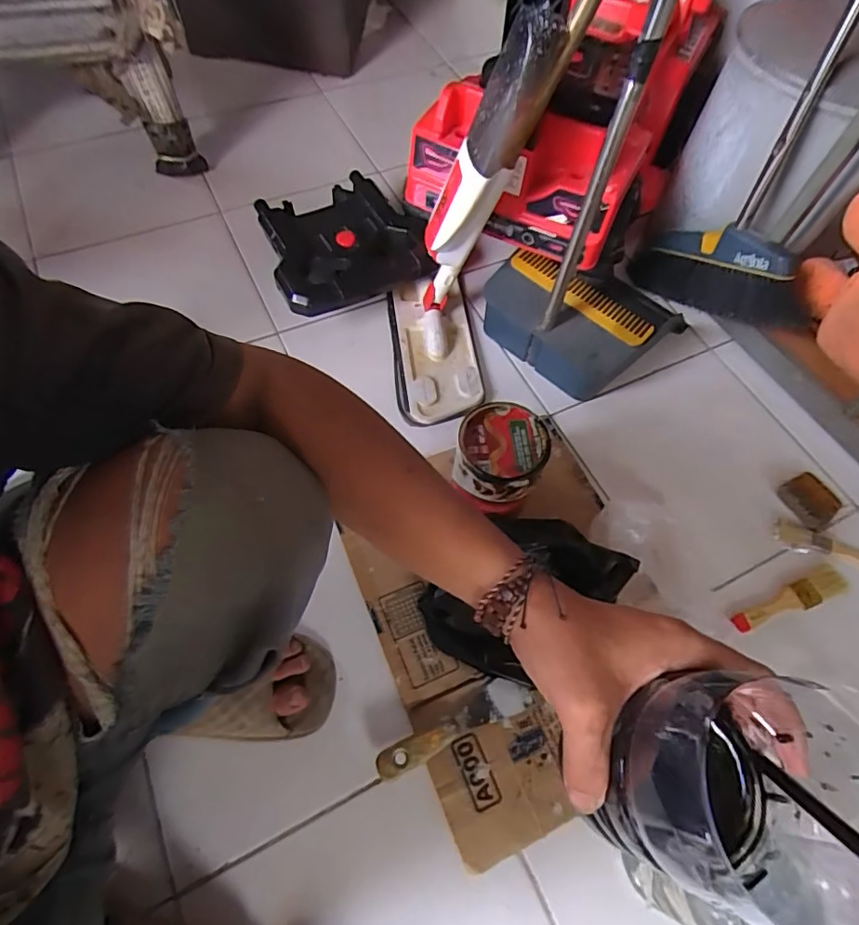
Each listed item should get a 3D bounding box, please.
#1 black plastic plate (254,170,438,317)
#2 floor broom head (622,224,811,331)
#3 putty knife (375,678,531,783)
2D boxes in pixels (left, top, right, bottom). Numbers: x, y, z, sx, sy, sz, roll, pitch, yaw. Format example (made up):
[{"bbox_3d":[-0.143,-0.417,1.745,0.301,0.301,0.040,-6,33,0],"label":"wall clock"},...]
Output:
[{"bbox_3d":[-0.131,-0.332,0.792,0.227,0.032,0.237,-22,65,-14],"label":"black plastic plate"},{"bbox_3d":[0.420,-0.286,0.795,0.041,0.131,0.272,-32,43,-19],"label":"floor broom head"},{"bbox_3d":[0.025,0.265,0.538,0.167,0.020,0.041,-20,64,-13],"label":"putty knife"}]

